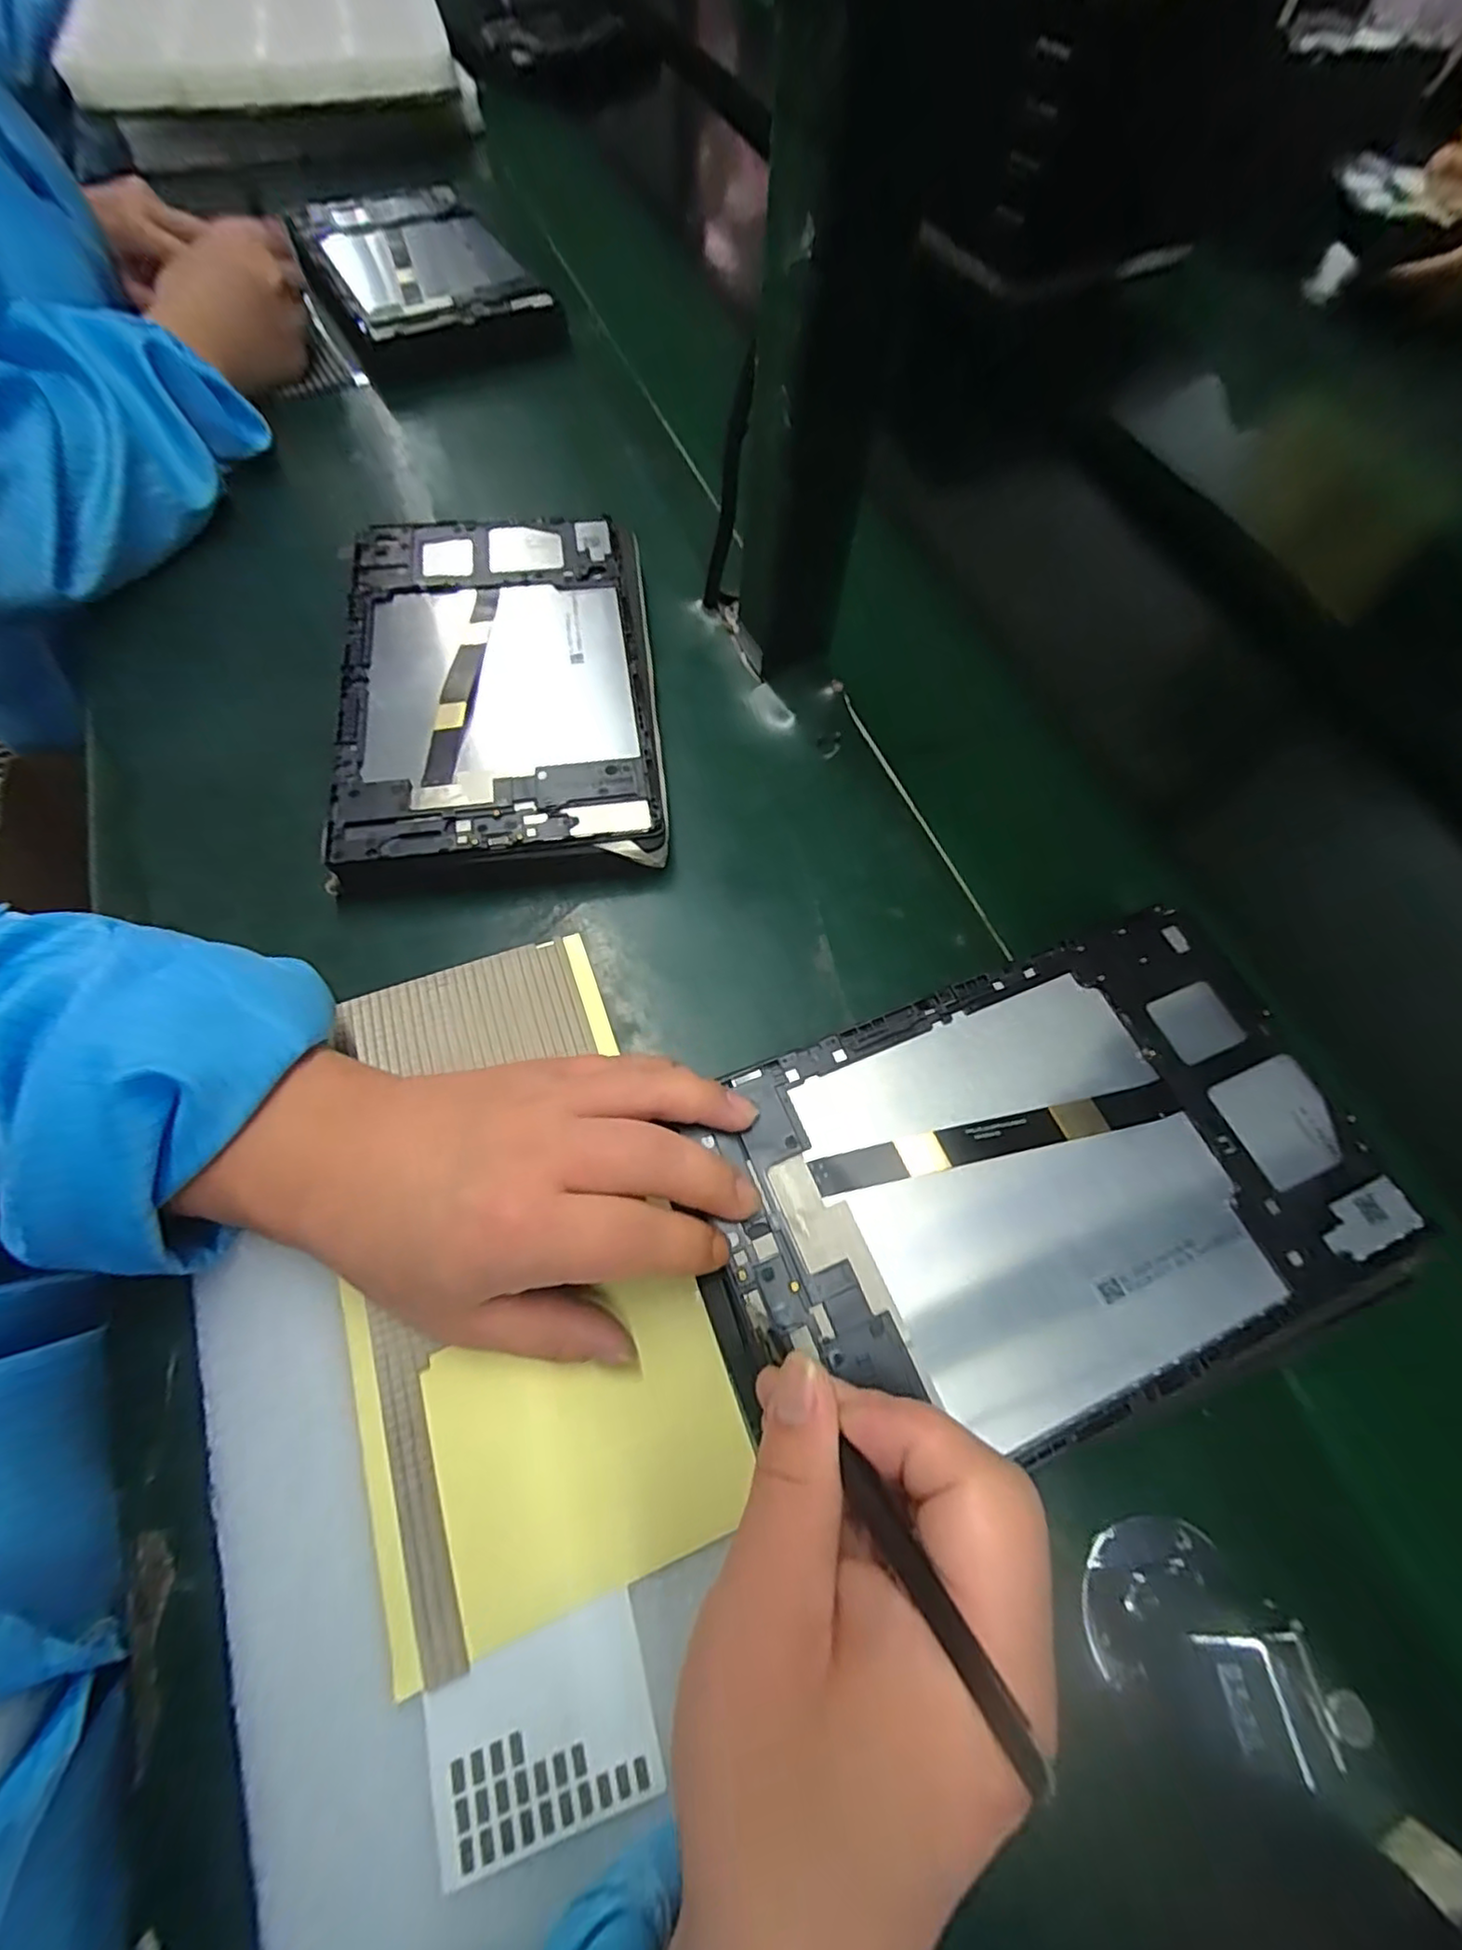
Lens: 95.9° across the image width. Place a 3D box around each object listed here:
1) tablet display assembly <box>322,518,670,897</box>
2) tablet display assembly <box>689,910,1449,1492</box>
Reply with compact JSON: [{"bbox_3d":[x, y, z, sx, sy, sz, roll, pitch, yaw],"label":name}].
[{"bbox_3d":[-0.124,-0.157,0.358,0.161,0.031,0.236,-7,66,-7],"label":"tablet display assembly"},{"bbox_3d":[0.110,0.075,0.241,0.241,0.010,0.152,-19,68,-12],"label":"tablet display assembly"}]

